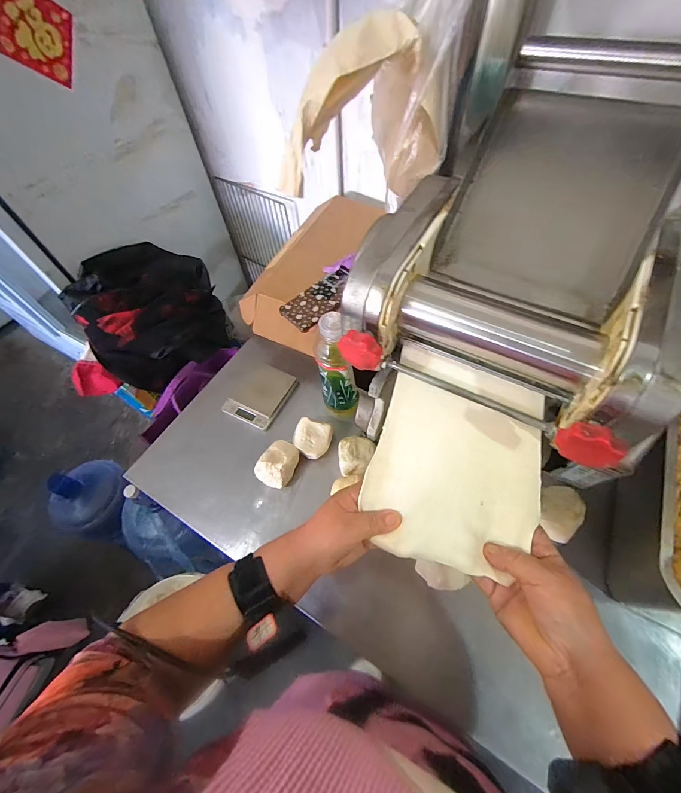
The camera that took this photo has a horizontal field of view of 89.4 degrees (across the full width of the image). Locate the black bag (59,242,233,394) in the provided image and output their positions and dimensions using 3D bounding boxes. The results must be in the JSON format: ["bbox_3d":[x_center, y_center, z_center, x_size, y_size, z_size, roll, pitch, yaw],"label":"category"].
[{"bbox_3d":[-0.479,-0.212,0.896,0.337,0.214,0.259,-31,62,-14],"label":"black bag"}]

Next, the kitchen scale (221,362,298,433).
[{"bbox_3d":[-0.155,-0.004,0.669,0.099,0.019,0.121,24,64,17],"label":"kitchen scale"}]

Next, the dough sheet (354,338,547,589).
[{"bbox_3d":[0.119,0.060,0.357,0.160,0.036,0.210,16,61,13],"label":"dough sheet"}]

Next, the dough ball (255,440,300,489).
[{"bbox_3d":[-0.104,0.118,0.588,0.052,0.069,0.077,22,63,16],"label":"dough ball"}]

